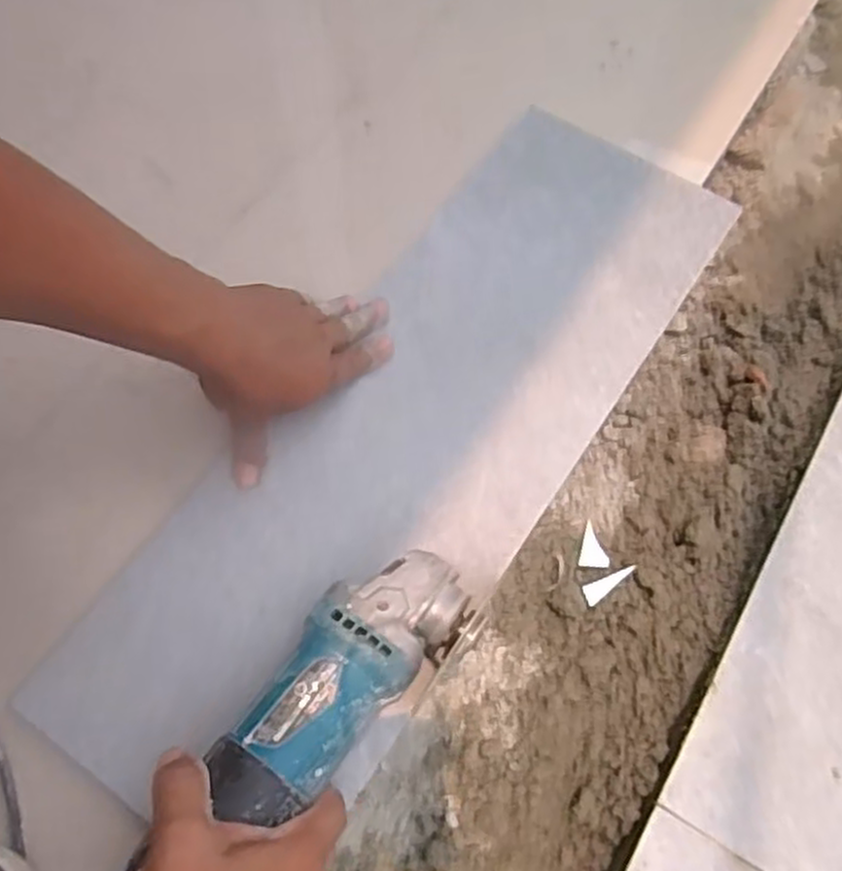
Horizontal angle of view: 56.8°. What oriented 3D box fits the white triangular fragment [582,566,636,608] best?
[{"bbox_3d":[0.152,0.120,0.635,0.047,0.005,0.015,-35,75,-2],"label":"white triangular fragment"}]

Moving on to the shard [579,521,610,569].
[{"bbox_3d":[0.146,0.093,0.663,0.023,0.010,0.042,2,63,2],"label":"shard"}]

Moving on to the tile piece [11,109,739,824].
[{"bbox_3d":[0.007,-0.007,0.535,0.191,0.011,0.575,34,70,9],"label":"tile piece"}]

